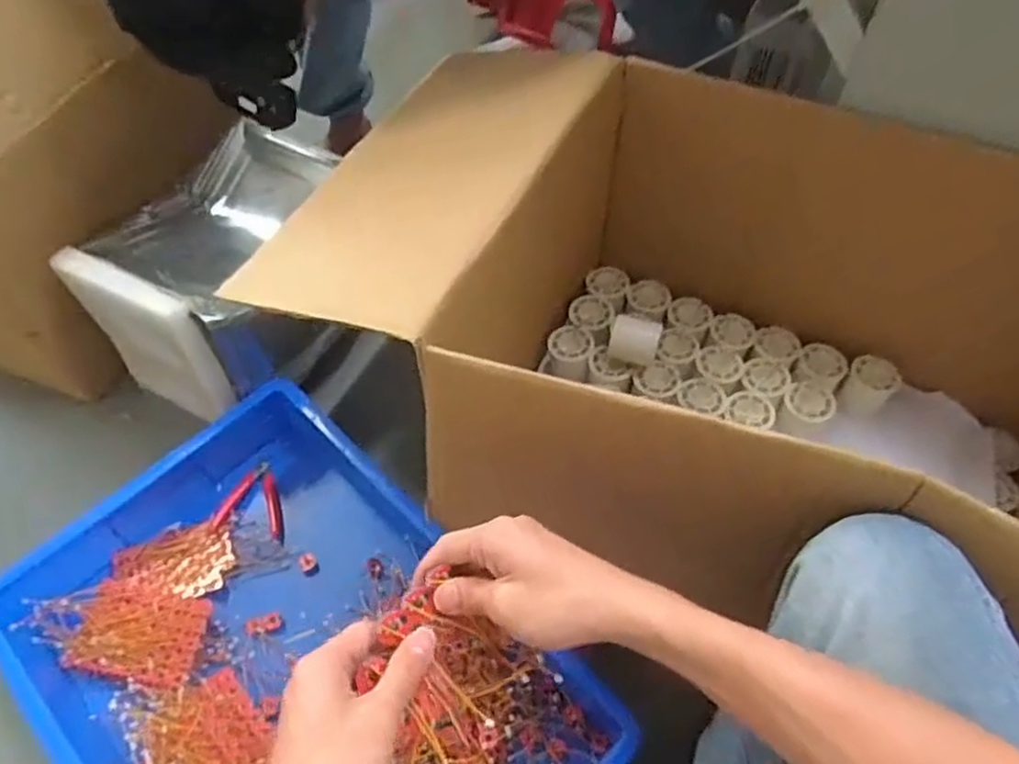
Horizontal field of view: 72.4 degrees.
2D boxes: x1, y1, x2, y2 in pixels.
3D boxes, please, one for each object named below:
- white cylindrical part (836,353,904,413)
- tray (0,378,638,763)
[{"bbox_3d":[0.421,0.002,0.810,0.053,0.059,0.052,0,57,1],"label":"white cylindrical part"},{"bbox_3d":[-0.216,0.314,0.739,0.629,0.098,0.412,39,65,23],"label":"tray"}]

